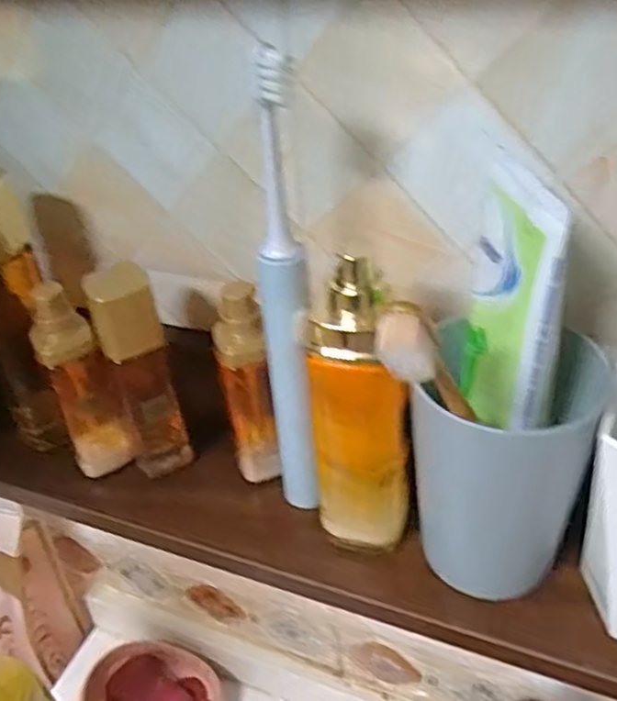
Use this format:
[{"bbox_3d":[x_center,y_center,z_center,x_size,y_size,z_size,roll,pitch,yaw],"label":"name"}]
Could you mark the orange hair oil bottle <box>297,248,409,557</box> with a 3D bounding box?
[{"bbox_3d":[0.021,0.027,0.306,0.042,0.147,0.035,-3,38,3],"label":"orange hair oil bottle"}]

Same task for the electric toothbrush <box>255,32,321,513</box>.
[{"bbox_3d":[-0.009,-0.009,0.292,0.021,0.212,0.034,-6,38,-1],"label":"electric toothbrush"}]

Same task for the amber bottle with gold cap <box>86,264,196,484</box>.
[{"bbox_3d":[-0.087,0.016,0.365,0.031,0.125,0.024,-31,45,-29],"label":"amber bottle with gold cap"}]

